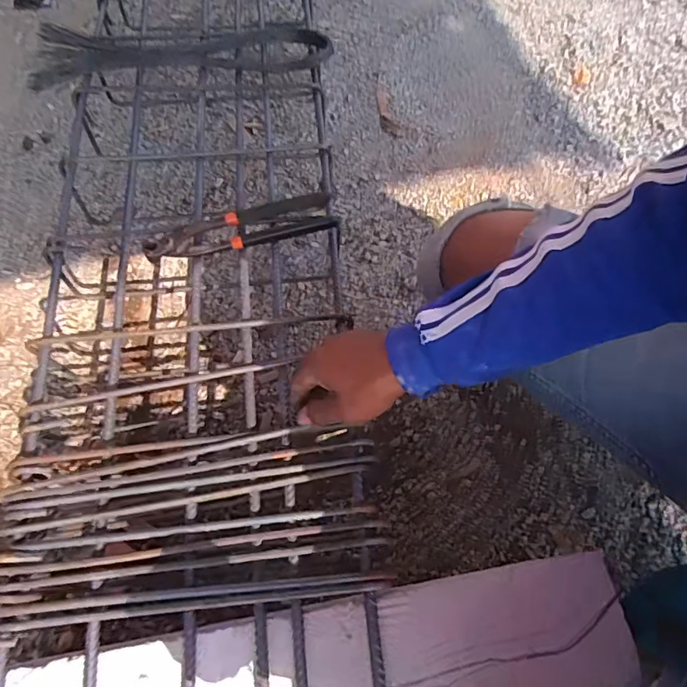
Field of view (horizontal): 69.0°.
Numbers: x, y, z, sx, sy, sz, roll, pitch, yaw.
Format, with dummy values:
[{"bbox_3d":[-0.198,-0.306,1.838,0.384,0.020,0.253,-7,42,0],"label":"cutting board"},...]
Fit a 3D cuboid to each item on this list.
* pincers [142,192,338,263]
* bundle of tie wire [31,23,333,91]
[{"bbox_3d":[-0.120,-0.136,0.583,0.215,0.025,0.049,-13,65,-5],"label":"pincers"},{"bbox_3d":[-0.222,-0.419,0.714,0.403,0.052,0.084,-11,65,-4],"label":"bundle of tie wire"}]

